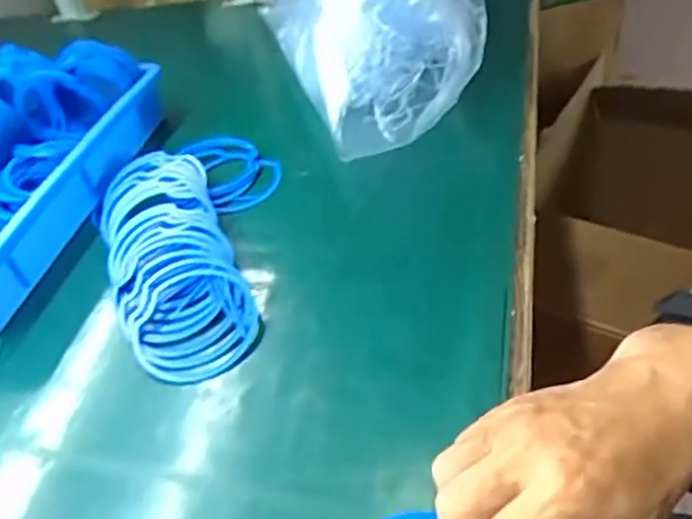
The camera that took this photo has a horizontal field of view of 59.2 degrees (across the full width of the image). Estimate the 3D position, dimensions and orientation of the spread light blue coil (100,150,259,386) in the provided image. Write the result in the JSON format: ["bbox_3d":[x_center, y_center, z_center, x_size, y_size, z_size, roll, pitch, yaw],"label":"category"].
[{"bbox_3d":[-0.149,-0.007,0.512,0.099,0.028,0.256,-21,43,-10],"label":"spread light blue coil"}]

